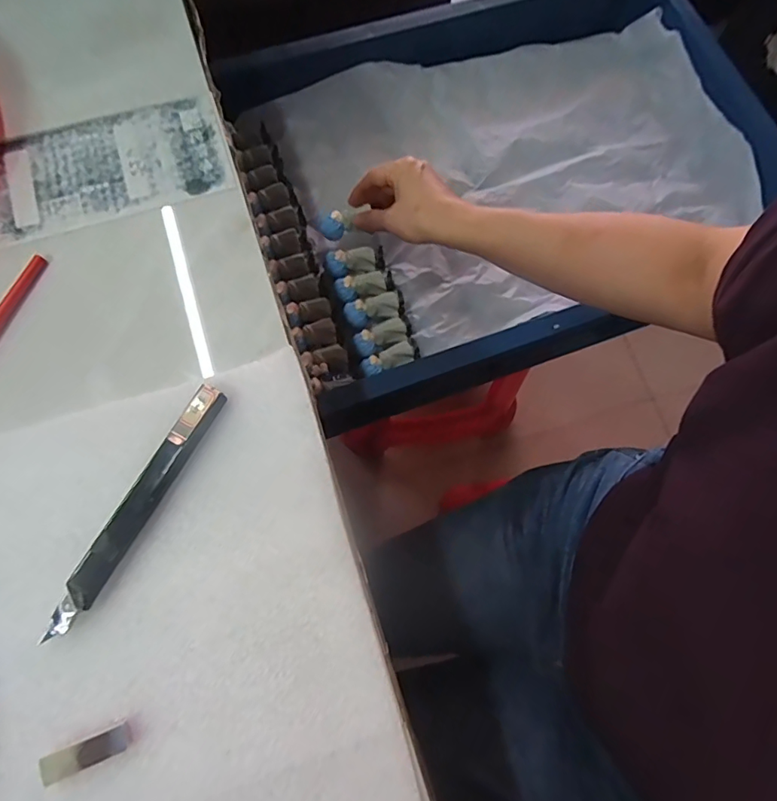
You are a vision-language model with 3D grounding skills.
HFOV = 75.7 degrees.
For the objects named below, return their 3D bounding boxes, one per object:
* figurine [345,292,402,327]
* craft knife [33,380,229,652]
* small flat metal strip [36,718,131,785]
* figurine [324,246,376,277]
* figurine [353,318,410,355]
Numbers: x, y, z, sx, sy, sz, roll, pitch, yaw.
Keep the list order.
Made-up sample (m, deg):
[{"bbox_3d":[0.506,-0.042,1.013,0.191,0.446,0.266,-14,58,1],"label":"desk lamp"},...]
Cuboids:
[{"bbox_3d":[-0.016,-0.093,0.506,0.060,0.017,0.023,-13,74,10],"label":"figurine"},{"bbox_3d":[-0.126,0.051,0.254,0.014,0.010,0.135,27,76,8],"label":"craft knife"},{"bbox_3d":[-0.136,0.158,0.224,0.037,0.005,0.012,-22,75,-6],"label":"small flat metal strip"},{"bbox_3d":[-0.041,-0.147,0.528,0.052,0.015,0.026,-13,74,-4],"label":"figurine"},{"bbox_3d":[-0.007,-0.063,0.496,0.057,0.016,0.023,-23,75,-8],"label":"figurine"}]

